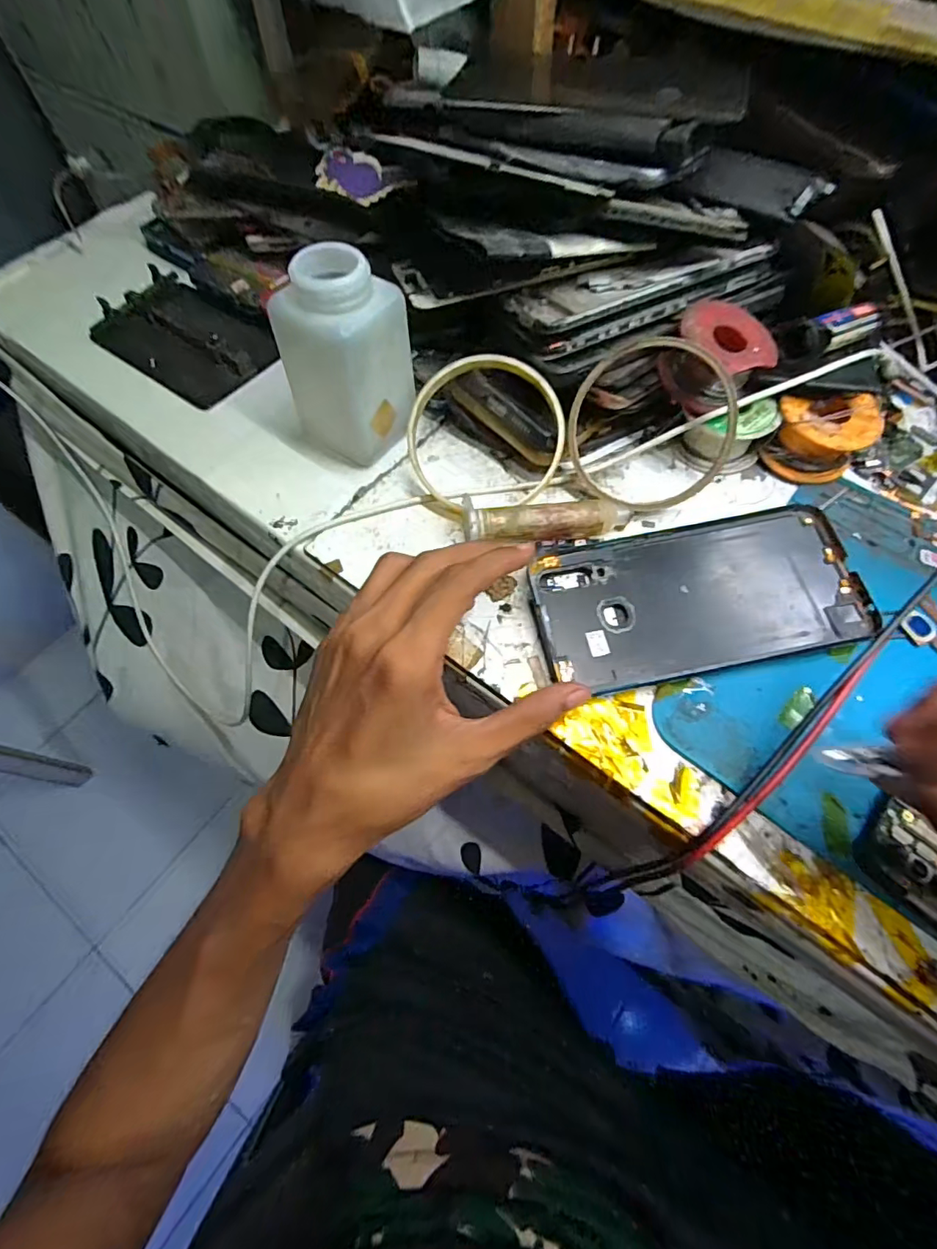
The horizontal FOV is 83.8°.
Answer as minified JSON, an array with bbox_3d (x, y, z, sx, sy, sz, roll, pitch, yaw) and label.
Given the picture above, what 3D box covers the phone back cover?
[{"bbox_3d":[0.112,-0.015,0.258,0.157,0.011,0.077,-11,63,-4],"label":"phone back cover"}]

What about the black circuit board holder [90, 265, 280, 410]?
[{"bbox_3d":[-0.187,-0.192,0.346,0.118,0.016,0.075,32,69,14],"label":"black circuit board holder"}]

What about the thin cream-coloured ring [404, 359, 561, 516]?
[{"bbox_3d":[0.009,-0.103,0.281,0.081,0.013,0.077,0,92,4],"label":"thin cream-coloured ring"}]

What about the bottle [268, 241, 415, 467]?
[{"bbox_3d":[-0.062,-0.140,0.275,0.052,0.099,0.051,33,69,14],"label":"bottle"}]

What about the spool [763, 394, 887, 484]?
[{"bbox_3d":[0.197,-0.107,0.293,0.050,0.035,0.047,-37,70,-16],"label":"spool"}]

